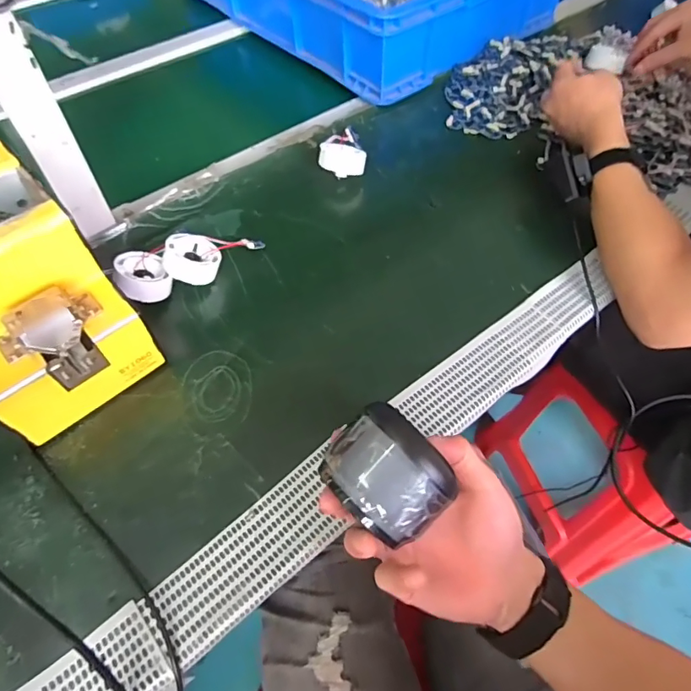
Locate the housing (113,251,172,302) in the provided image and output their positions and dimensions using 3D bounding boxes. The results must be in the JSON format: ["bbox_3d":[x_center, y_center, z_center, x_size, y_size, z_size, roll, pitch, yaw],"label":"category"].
[{"bbox_3d":[-0.205,-0.070,0.478,0.055,0.027,0.055,-7,58,-42],"label":"housing"}]

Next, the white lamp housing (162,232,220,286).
[{"bbox_3d":[-0.159,-0.091,0.494,0.054,0.032,0.056,8,61,-16],"label":"white lamp housing"}]

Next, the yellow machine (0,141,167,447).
[{"bbox_3d":[-0.263,-0.038,0.391,0.123,0.147,0.186,-37,63,-21],"label":"yellow machine"}]

